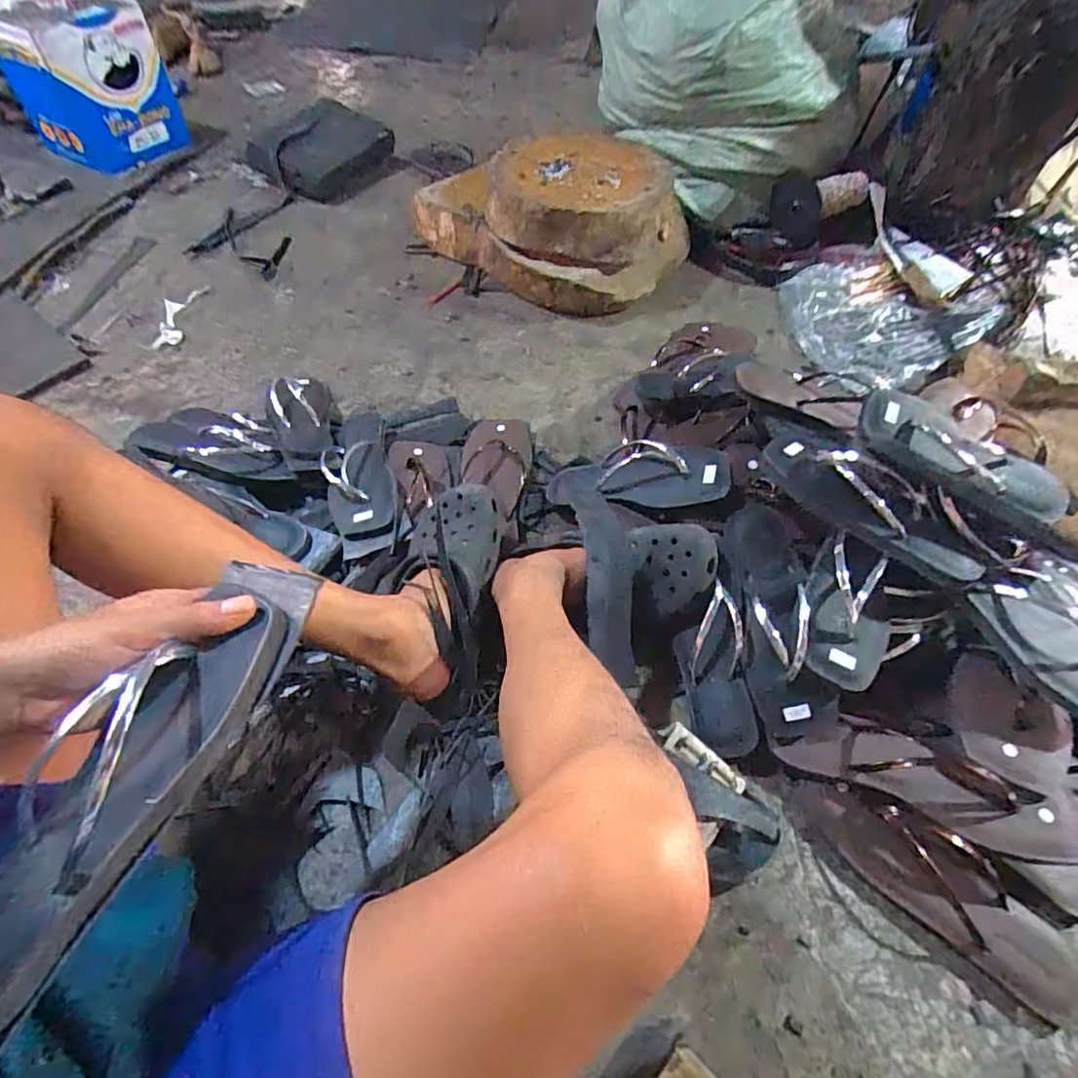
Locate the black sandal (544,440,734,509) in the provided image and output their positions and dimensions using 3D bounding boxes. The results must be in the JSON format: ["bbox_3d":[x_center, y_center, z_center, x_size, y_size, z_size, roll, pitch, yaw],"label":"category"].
[{"bbox_3d":[0.113,-0.084,0.725,0.241,0.054,0.081,-1,48,30],"label":"black sandal"}]

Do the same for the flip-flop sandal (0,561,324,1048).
[{"bbox_3d":[-0.219,0.120,0.313,0.078,0.037,0.255,24,63,16],"label":"flip-flop sandal"}]

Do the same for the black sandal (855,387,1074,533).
[{"bbox_3d":[0.466,-0.078,0.627,0.238,0.048,0.103,29,56,2],"label":"black sandal"}]

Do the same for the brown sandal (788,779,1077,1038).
[{"bbox_3d":[0.359,0.318,0.528,0.273,0.040,0.086,36,59,23],"label":"brown sandal"}]

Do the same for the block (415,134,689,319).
[{"bbox_3d":[0.045,-0.640,1.153,0.441,0.195,0.381,33,59,22],"label":"block"}]

